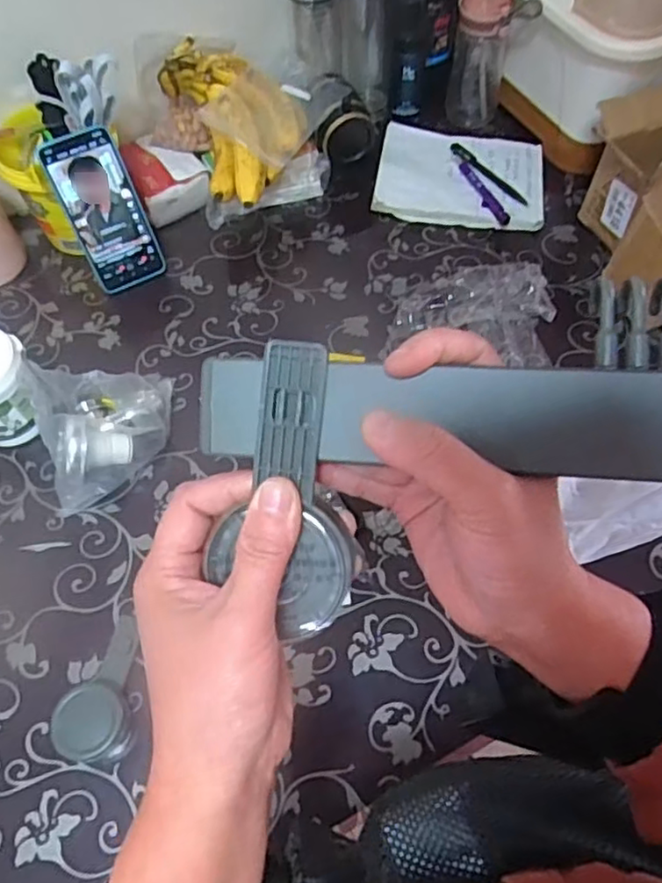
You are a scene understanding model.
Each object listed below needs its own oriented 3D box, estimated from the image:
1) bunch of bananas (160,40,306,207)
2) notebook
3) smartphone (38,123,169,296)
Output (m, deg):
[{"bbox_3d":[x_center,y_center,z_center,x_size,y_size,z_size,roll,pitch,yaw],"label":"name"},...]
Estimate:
[{"bbox_3d":[-0.101,-0.387,0.763,0.149,0.081,0.203,-23,63,-10],"label":"bunch of bananas"},{"bbox_3d":[0.166,-0.339,0.827,0.206,0.018,0.150,9,66,7],"label":"notebook"},{"bbox_3d":[-0.253,-0.257,0.728,0.083,0.169,0.014,-25,38,-11],"label":"smartphone"}]

